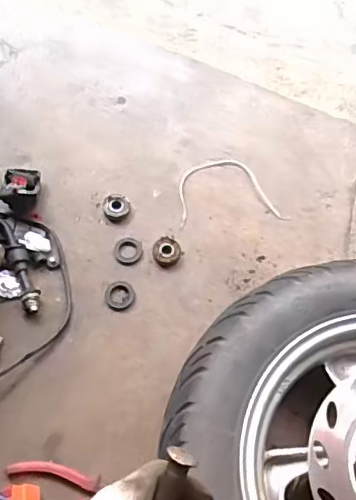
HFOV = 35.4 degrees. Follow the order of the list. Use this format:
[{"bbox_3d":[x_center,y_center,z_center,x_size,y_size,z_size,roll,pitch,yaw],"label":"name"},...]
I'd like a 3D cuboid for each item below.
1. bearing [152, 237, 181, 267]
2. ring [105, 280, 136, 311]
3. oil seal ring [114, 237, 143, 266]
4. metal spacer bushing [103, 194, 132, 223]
[{"bbox_3d":[-0.013,0.000,0.624,0.031,0.011,0.036,6,65,-1],"label":"bearing"},{"bbox_3d":[-0.062,0.049,0.598,0.031,0.004,0.031,1,65,-3],"label":"ring"},{"bbox_3d":[-0.055,0.001,0.623,0.031,0.004,0.034,9,65,1],"label":"oil seal ring"},{"bbox_3d":[-0.070,-0.048,0.643,0.031,0.009,0.033,7,65,0],"label":"metal spacer bushing"}]

